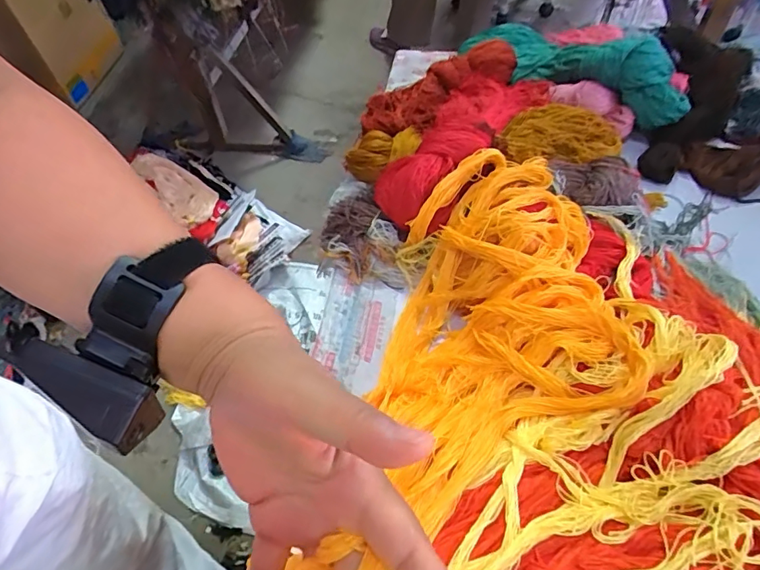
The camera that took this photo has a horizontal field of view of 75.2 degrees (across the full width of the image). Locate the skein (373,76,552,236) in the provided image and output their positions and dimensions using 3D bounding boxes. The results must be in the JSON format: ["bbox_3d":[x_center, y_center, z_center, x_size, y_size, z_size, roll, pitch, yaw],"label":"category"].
[{"bbox_3d":[0.102,-0.190,0.613,0.111,0.068,0.289,26,58,21],"label":"skein"}]

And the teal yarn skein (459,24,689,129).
[{"bbox_3d":[0.263,-0.318,0.681,0.329,0.093,0.079,34,62,26],"label":"teal yarn skein"}]

